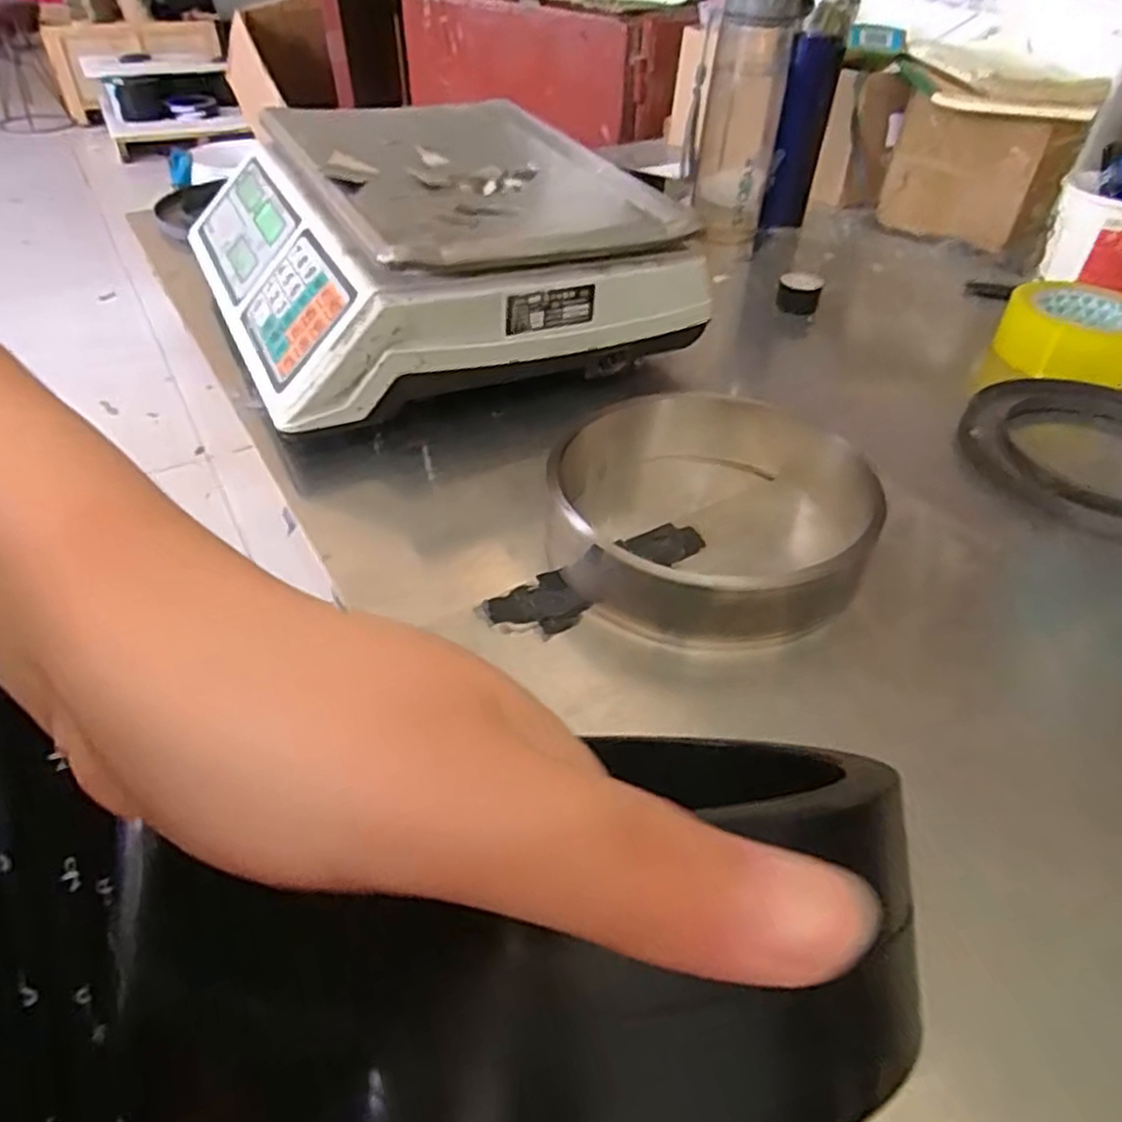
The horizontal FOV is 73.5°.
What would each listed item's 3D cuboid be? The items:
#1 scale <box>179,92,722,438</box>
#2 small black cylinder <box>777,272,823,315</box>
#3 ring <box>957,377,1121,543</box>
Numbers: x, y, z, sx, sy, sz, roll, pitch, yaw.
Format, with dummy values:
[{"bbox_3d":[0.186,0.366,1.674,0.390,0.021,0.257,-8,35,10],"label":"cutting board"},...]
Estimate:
[{"bbox_3d":[-0.104,-0.259,0.580,0.309,0.096,0.319,-19,46,-22],"label":"scale"},{"bbox_3d":[0.216,-0.243,0.682,0.037,0.025,0.033,16,44,15],"label":"small black cylinder"},{"bbox_3d":[0.374,-0.070,0.519,0.179,0.025,0.193,32,50,28],"label":"ring"}]

